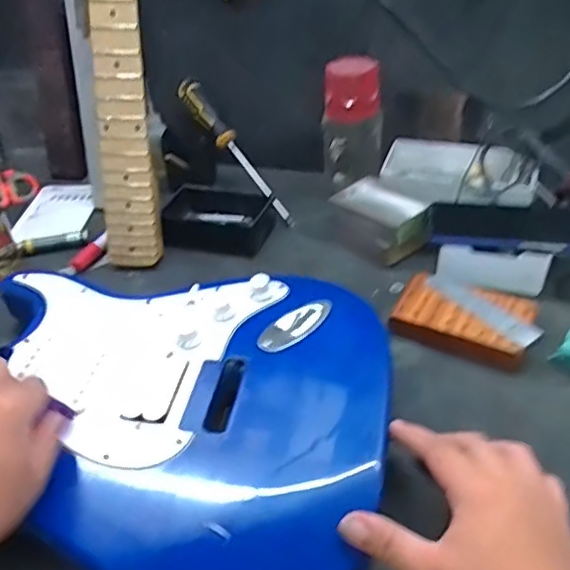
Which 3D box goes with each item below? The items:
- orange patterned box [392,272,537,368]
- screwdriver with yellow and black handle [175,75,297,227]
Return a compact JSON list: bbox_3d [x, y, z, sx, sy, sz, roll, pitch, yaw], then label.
[{"bbox_3d":[0.171,0.032,0.573,0.121,0.025,0.073,16,43,24],"label":"orange patterned box"},{"bbox_3d":[-0.062,-0.170,0.764,0.035,0.028,0.242,-29,73,-27],"label":"screwdriver with yellow and black handle"}]

